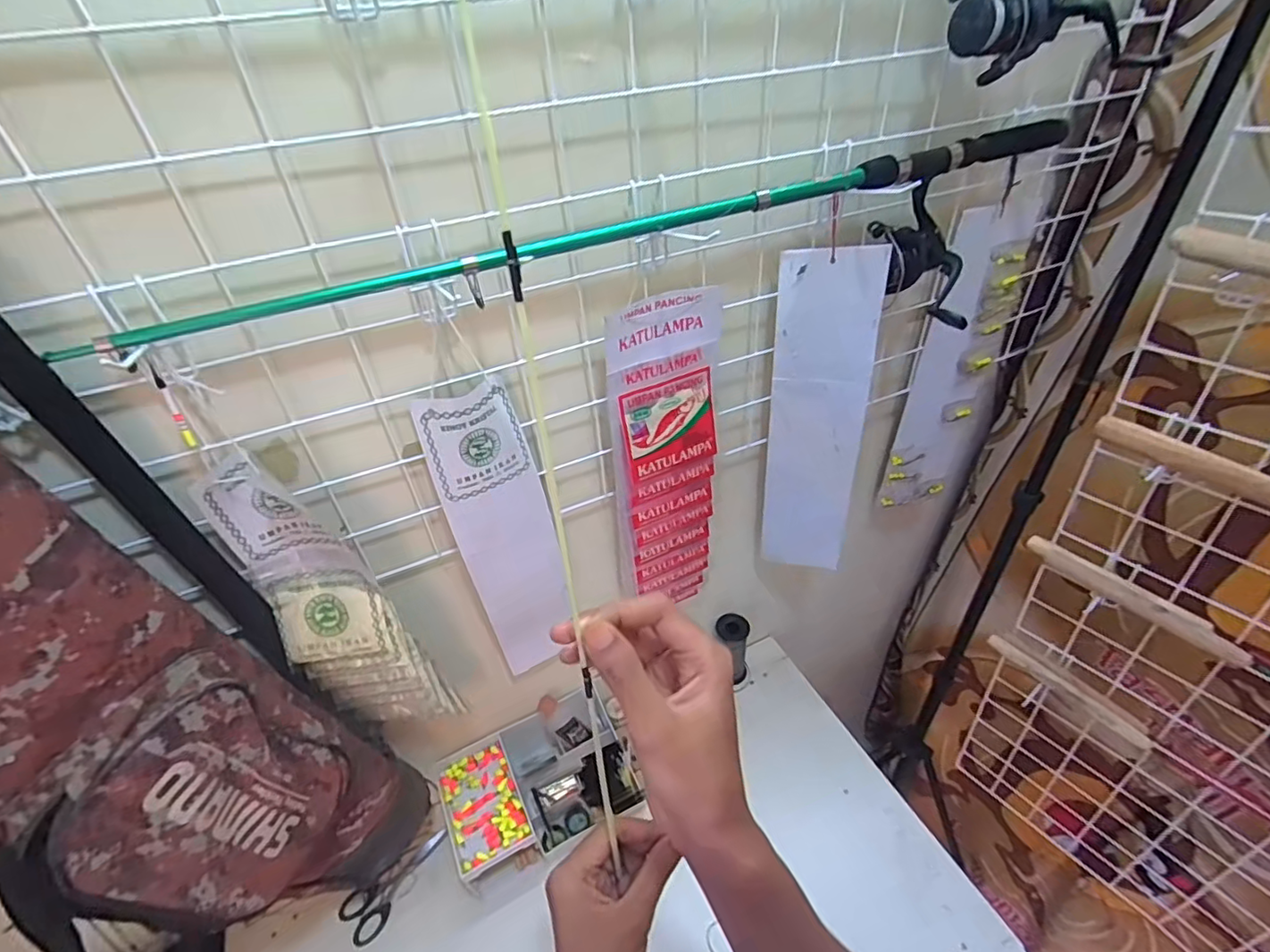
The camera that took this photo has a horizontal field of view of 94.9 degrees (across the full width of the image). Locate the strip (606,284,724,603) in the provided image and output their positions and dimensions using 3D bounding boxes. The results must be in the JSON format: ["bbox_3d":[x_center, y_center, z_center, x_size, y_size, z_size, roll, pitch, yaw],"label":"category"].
[{"bbox_3d":[0.038,-0.002,0.618,0.116,0.370,0.024,-19,41,-16],"label":"strip"}]

